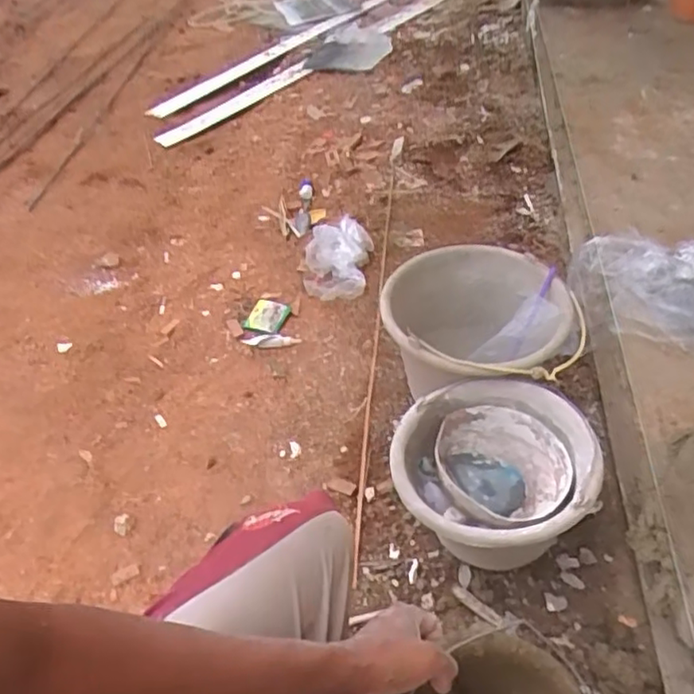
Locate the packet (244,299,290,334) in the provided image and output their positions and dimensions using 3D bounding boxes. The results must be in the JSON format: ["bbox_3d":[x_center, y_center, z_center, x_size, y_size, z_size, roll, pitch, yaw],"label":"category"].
[{"bbox_3d":[-0.161,-0.063,1.278,0.071,0.013,0.076,19,63,8],"label":"packet"}]

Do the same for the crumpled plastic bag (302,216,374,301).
[{"bbox_3d":[-0.022,-0.186,1.327,0.139,0.098,0.185,7,46,11],"label":"crumpled plastic bag"}]

